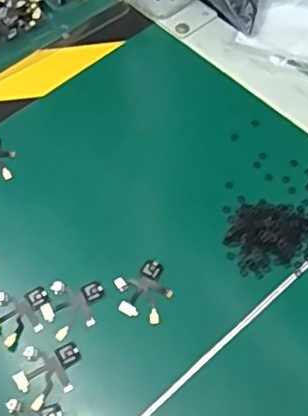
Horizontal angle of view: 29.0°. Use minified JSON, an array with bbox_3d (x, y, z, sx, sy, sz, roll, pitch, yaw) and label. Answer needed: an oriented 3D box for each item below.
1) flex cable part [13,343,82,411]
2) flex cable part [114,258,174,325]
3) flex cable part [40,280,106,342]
[{"bbox_3d":[-0.055,0.085,0.313,0.035,0.004,0.030,-24,60,-14],"label":"flex cable part"},{"bbox_3d":[-0.005,0.048,0.335,0.033,0.004,0.034,-29,61,-17],"label":"flex cable part"},{"bbox_3d":[-0.045,0.053,0.333,0.035,0.004,0.032,-31,62,-18],"label":"flex cable part"}]

